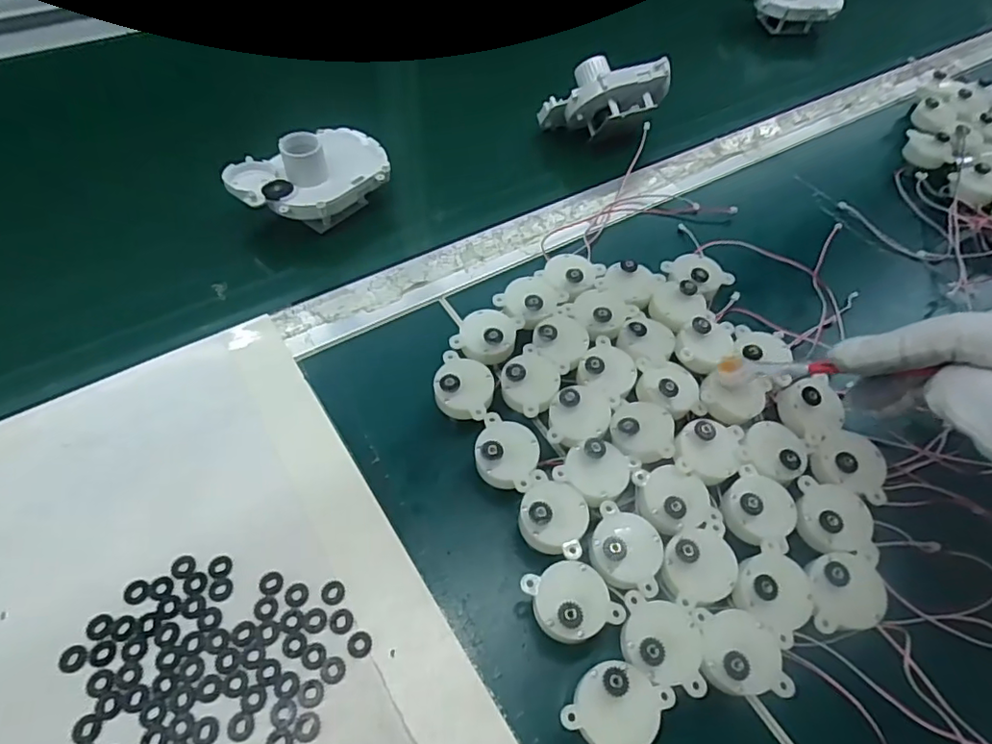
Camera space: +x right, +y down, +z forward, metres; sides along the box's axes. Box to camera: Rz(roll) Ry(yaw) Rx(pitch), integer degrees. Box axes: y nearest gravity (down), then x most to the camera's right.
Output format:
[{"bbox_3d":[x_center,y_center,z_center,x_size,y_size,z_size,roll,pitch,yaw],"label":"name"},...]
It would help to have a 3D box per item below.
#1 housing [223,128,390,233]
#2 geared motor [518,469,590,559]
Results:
[{"bbox_3d":[-0.128,-0.135,0.398,0.063,0.054,0.098,38,61,21],"label":"housing"},{"bbox_3d":[0.027,0.072,0.277,0.032,0.031,0.036,16,55,8],"label":"geared motor"}]

